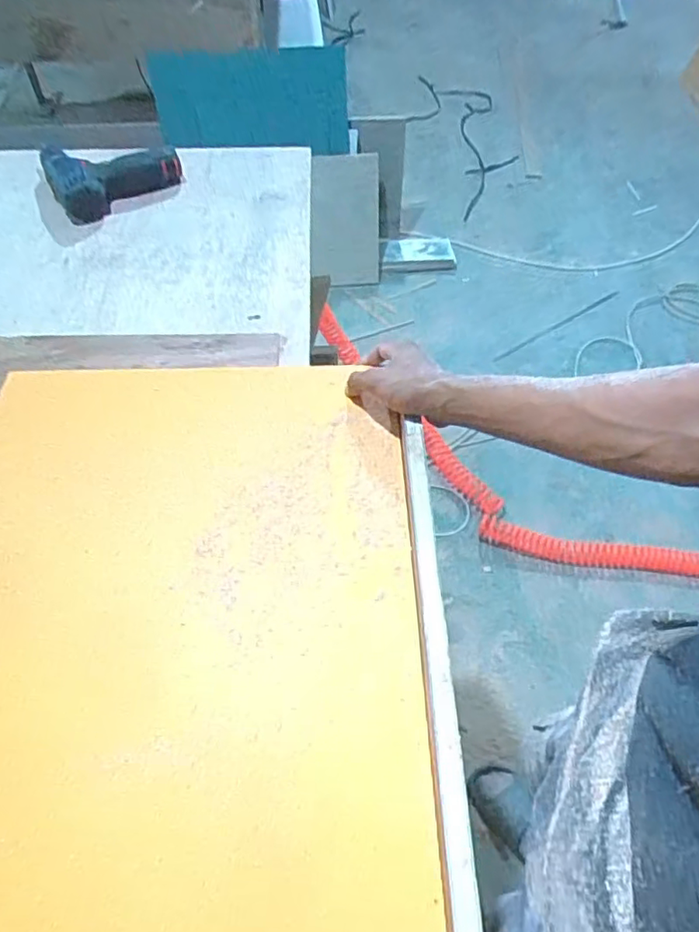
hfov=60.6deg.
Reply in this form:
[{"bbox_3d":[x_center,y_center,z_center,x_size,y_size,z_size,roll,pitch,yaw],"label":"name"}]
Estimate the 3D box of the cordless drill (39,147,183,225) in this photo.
[{"bbox_3d":[-0.356,-0.444,0.910,0.193,0.053,0.129,-18,55,-14],"label":"cordless drill"}]

